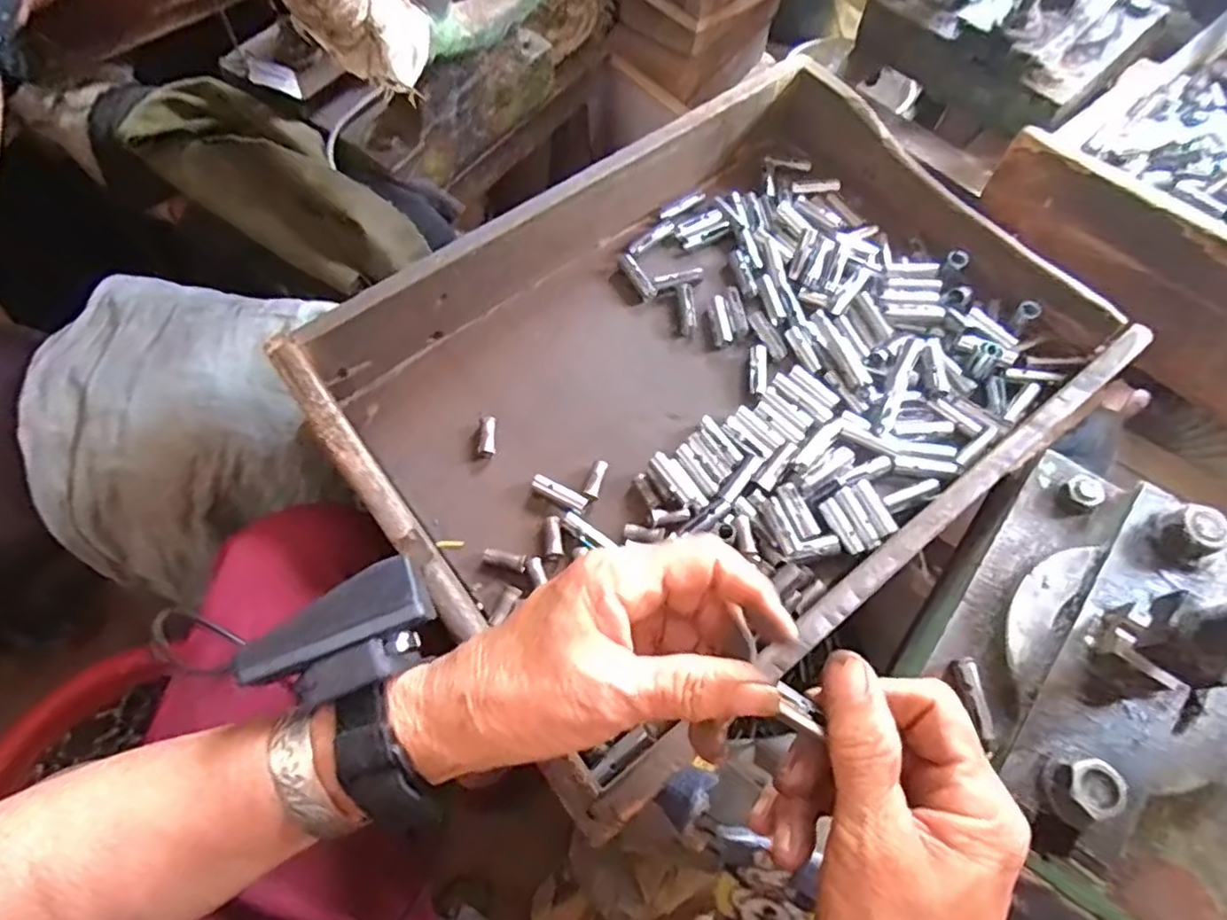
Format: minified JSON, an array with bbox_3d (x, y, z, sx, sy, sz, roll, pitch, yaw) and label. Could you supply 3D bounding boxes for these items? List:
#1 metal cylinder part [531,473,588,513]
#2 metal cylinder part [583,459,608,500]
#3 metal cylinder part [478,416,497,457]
[{"bbox_3d":[-0.034,0.021,0.421,0.036,0.011,0.011,26,67,11],"label":"metal cylinder part"},{"bbox_3d":[-0.011,0.012,0.425,0.010,0.008,0.024,15,65,6],"label":"metal cylinder part"},{"bbox_3d":[-0.081,-0.016,0.432,0.010,0.007,0.027,1,78,0],"label":"metal cylinder part"}]

